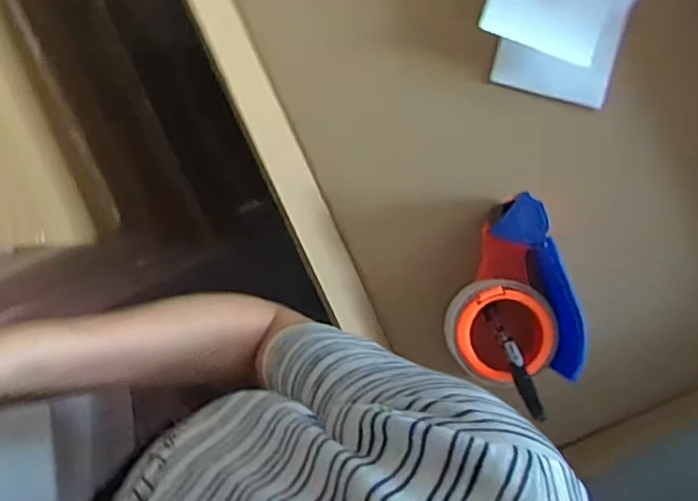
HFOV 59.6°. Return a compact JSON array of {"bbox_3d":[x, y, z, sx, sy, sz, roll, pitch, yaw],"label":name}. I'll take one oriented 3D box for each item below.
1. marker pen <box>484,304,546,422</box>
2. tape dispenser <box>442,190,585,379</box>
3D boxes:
[{"bbox_3d":[0.129,0.085,0.479,0.012,0.109,0.011,-17,135,3],"label":"marker pen"},{"bbox_3d":[0.128,0.035,0.507,0.097,0.076,0.149,-10,91,2],"label":"tape dispenser"}]

